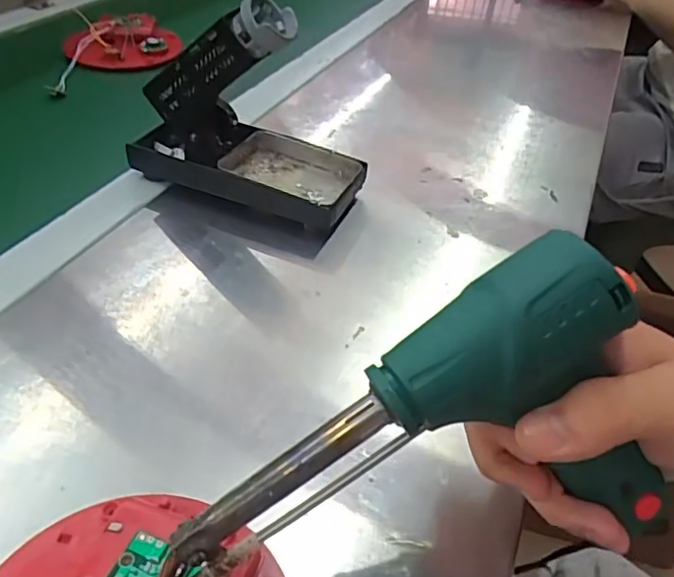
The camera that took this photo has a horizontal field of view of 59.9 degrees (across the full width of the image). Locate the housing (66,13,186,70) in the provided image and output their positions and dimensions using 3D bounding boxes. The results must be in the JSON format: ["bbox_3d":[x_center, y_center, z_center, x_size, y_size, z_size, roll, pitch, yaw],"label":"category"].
[{"bbox_3d":[-0.242,-0.283,0.666,0.119,0.037,0.113,-7,43,-14],"label":"housing"}]

